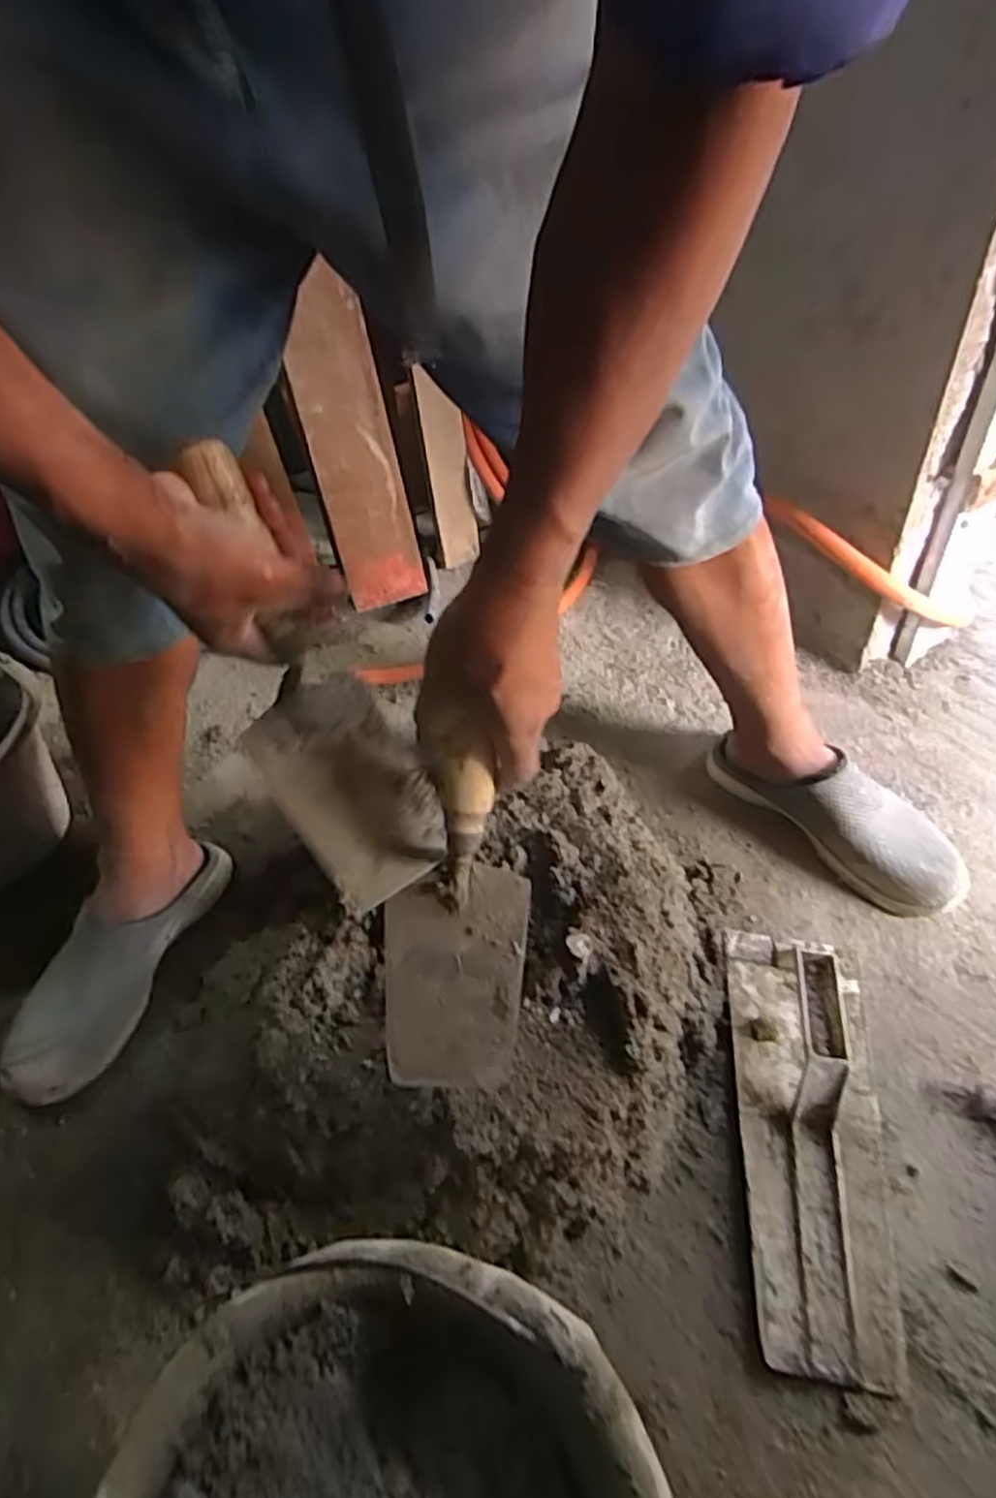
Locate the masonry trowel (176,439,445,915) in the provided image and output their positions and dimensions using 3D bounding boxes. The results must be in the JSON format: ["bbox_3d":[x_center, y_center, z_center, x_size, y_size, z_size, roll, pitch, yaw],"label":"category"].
[{"bbox_3d":[-0.122,-0.040,0.471,0.093,0.281,0.050,-27,12,-17],"label":"masonry trowel"}]

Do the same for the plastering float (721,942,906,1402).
[{"bbox_3d":[0.223,0.260,0.541,0.095,0.052,0.300,2,47,9],"label":"plastering float"}]

